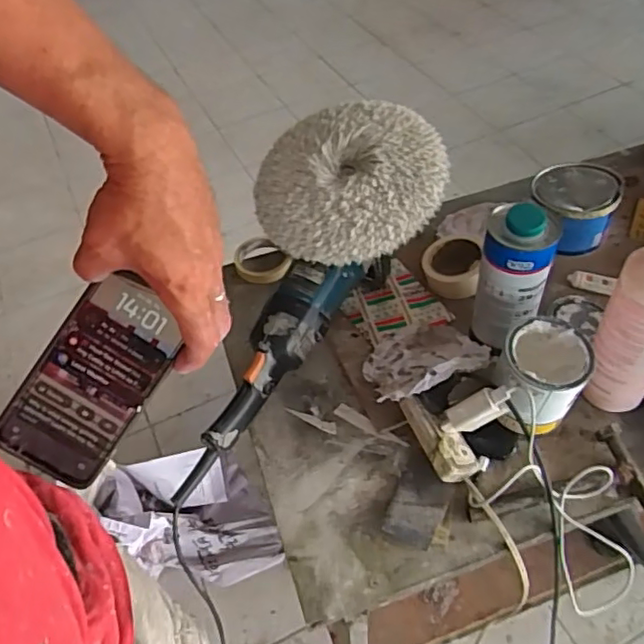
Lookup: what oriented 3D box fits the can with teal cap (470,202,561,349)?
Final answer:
[{"bbox_3d":[0.242,-0.057,0.772,0.083,0.190,0.091,13,52,17],"label":"can with teal cap"}]

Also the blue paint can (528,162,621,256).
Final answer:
[{"bbox_3d":[0.410,-0.186,0.976,0.134,0.099,0.136,-15,49,-7],"label":"blue paint can"}]

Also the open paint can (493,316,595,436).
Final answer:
[{"bbox_3d":[0.261,0.081,0.741,0.096,0.136,0.118,23,55,23],"label":"open paint can"}]

